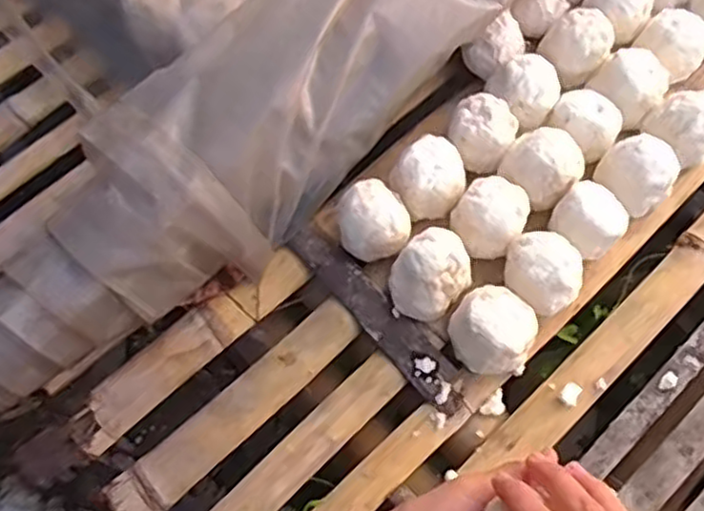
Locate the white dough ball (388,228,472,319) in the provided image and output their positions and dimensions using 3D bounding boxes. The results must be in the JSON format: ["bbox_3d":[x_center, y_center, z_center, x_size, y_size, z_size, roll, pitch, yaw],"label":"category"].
[{"bbox_3d":[0.072,0.016,0.650,0.076,0.061,0.064,-31,68,-14],"label":"white dough ball"}]

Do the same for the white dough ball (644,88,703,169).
[{"bbox_3d":[0.343,-0.131,0.730,0.067,0.072,0.067,0,64,0],"label":"white dough ball"}]

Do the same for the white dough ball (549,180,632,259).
[{"bbox_3d":[0.226,-0.029,0.682,0.065,0.066,0.071,0,64,0],"label":"white dough ball"}]

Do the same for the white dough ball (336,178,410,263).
[{"bbox_3d":[0.020,-0.033,0.677,0.065,0.059,0.064,0,64,0],"label":"white dough ball"}]

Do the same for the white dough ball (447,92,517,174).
[{"bbox_3d":[0.130,-0.124,0.710,0.063,0.050,0.057,8,64,4],"label":"white dough ball"}]

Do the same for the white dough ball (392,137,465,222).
[{"bbox_3d":[0.078,-0.077,0.693,0.073,0.050,0.068,0,64,0],"label":"white dough ball"}]

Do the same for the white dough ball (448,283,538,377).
[{"bbox_3d":[0.127,0.068,0.644,0.072,0.063,0.072,-1,64,2],"label":"white dough ball"}]

